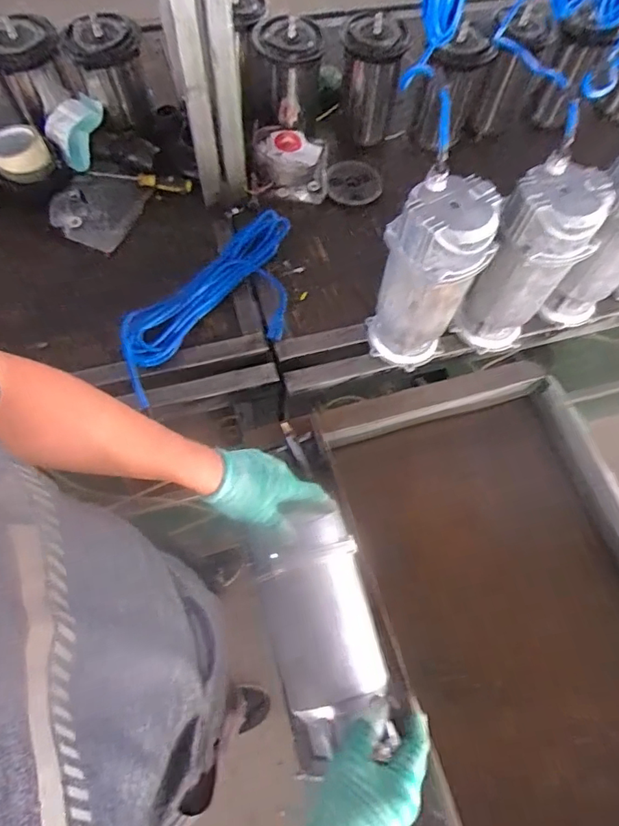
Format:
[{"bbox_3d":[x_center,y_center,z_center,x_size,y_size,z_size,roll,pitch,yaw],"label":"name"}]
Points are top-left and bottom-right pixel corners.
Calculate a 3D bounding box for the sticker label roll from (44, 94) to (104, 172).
[{"bbox_3d":[-0.453,-0.553,0.962,0.066,0.095,0.115,23,66,7],"label":"sticker label roll"}]

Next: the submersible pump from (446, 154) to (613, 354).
[{"bbox_3d":[0.332,-0.224,0.764,0.129,0.290,0.117,30,67,10],"label":"submersible pump"}]

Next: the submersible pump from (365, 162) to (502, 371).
[{"bbox_3d":[0.173,-0.197,0.741,0.140,0.291,0.121,16,66,4],"label":"submersible pump"}]

